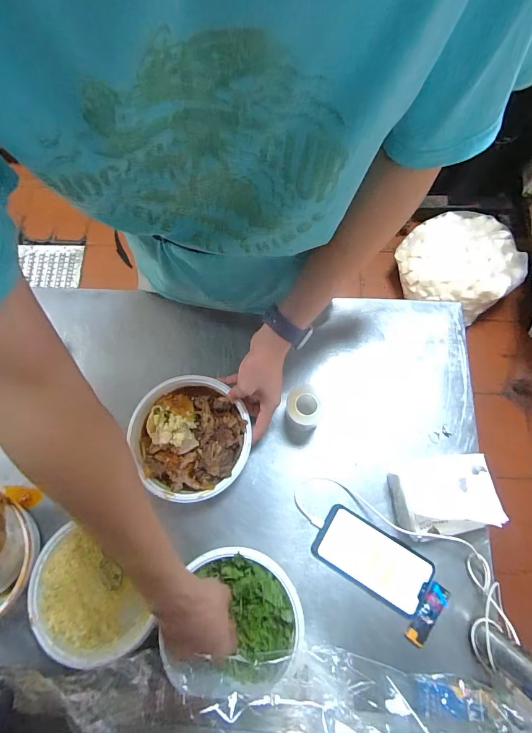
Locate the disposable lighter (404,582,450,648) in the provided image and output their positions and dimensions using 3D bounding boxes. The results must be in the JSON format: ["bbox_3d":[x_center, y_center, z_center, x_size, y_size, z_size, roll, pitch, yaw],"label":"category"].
[{"bbox_3d":[0.217,0.332,0.487,0.029,0.010,0.080,34,75,11],"label":"disposable lighter"}]

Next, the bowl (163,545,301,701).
[{"bbox_3d":[-0.043,0.324,0.463,0.169,0.062,0.173,0,72,0],"label":"bowl"}]

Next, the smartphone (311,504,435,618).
[{"bbox_3d":[0.148,0.268,0.508,0.155,0.010,0.079,31,74,10],"label":"smartphone"}]

